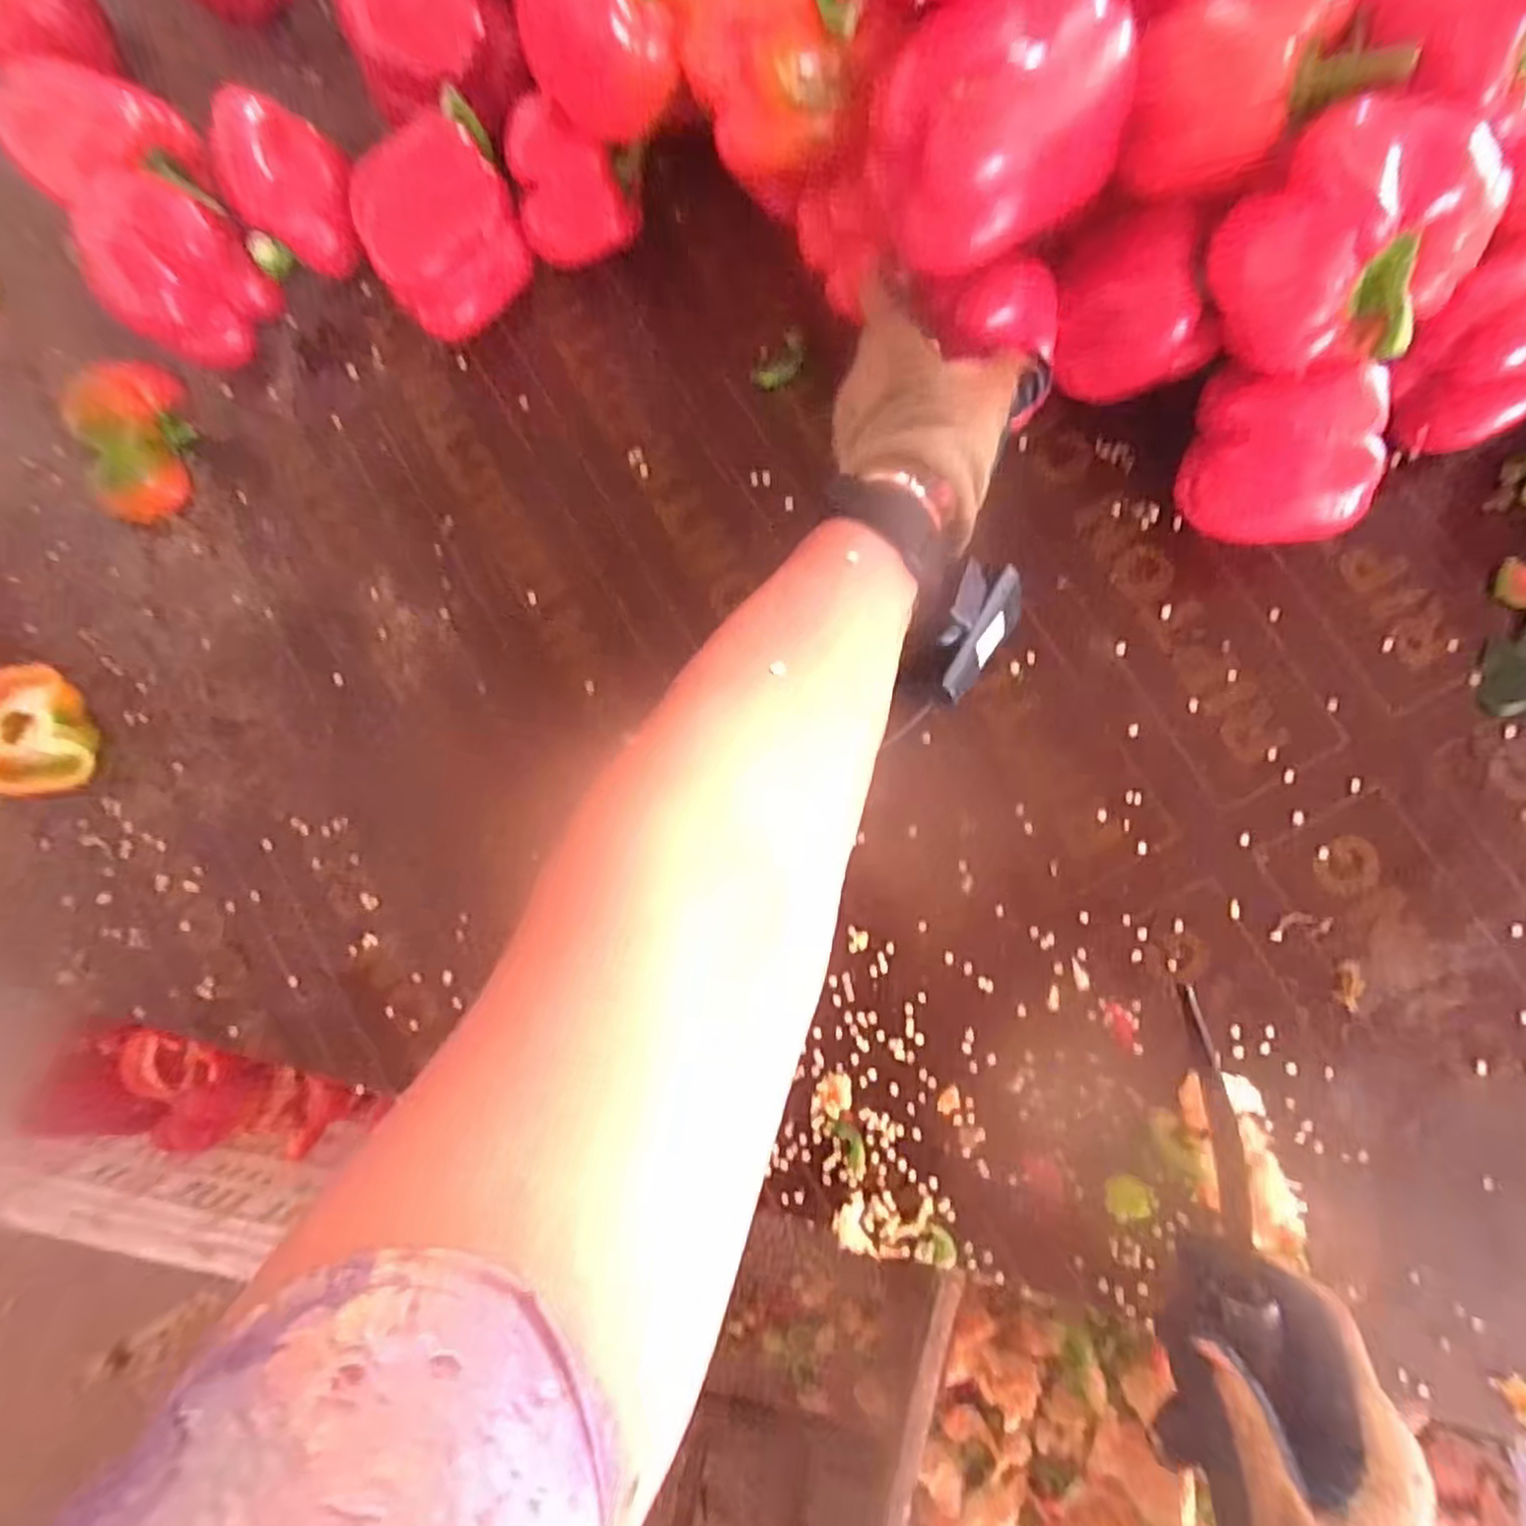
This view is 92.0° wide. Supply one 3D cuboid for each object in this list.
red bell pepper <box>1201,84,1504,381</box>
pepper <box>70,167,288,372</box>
[{"bbox_3d":[0.244,-0.214,0.310,0.072,0.067,0.093,-45,85,2],"label":"red bell pepper"},{"bbox_3d":[-0.352,-0.291,0.440,0.097,0.059,0.086,35,91,6],"label":"pepper"}]

